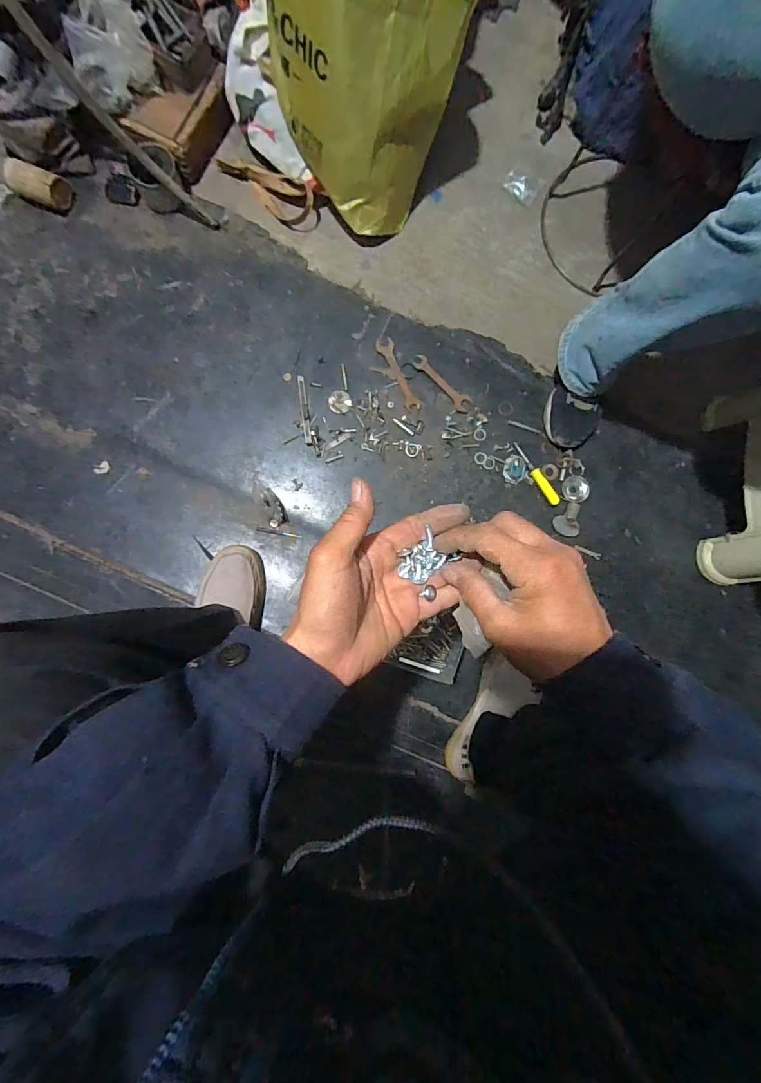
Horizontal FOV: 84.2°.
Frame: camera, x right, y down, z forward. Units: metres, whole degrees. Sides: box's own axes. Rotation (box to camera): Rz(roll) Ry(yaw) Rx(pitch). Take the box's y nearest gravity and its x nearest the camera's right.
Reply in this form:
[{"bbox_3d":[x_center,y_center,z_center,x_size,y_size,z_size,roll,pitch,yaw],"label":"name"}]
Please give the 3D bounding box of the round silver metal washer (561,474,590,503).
[{"bbox_3d":[0.352,-0.095,0.762,0.049,0.009,0.046,0,86,-6],"label":"round silver metal washer"}]

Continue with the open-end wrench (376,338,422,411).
[{"bbox_3d":[0.032,-0.292,0.737,0.029,0.004,0.137,-24,89,-7],"label":"open-end wrench"}]

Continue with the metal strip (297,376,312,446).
[{"bbox_3d":[-0.130,-0.224,0.721,0.012,0.004,0.121,-7,87,-6],"label":"metal strip"}]

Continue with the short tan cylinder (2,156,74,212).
[{"bbox_3d":[-0.549,-0.573,0.675,0.081,0.046,0.053,21,85,-5],"label":"short tan cylinder"}]

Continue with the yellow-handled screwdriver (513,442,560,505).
[{"bbox_3d":[0.275,-0.118,0.747,0.022,0.014,0.129,-37,90,-7],"label":"yellow-handled screwdriver"}]

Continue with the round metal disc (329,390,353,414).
[{"bbox_3d":[-0.070,-0.242,0.729,0.040,0.004,0.041,-21,88,-7],"label":"round metal disc"}]

